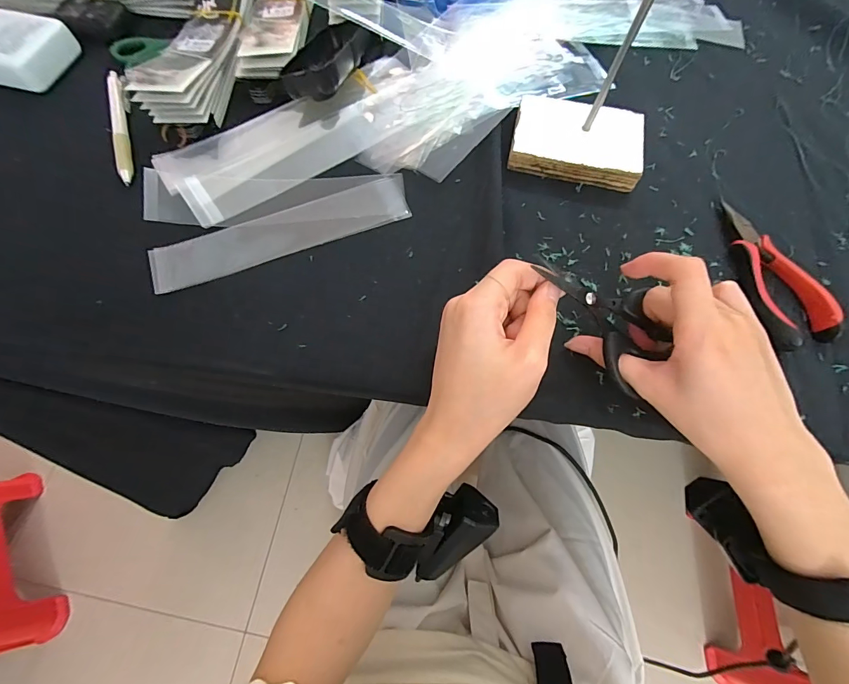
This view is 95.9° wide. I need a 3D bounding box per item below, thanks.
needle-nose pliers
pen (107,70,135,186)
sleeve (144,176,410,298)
[{"bbox_3d":[0.244,-0.050,0.270,0.044,0.016,0.114,-6,69,-2],"label":"needle-nose pliers"},{"bbox_3d":[-0.263,-0.187,0.330,0.013,0.007,0.138,-19,70,-7],"label":"pen"},{"bbox_3d":[-0.107,-0.084,0.295,0.193,0.007,0.042,-20,70,-8],"label":"sleeve"}]

